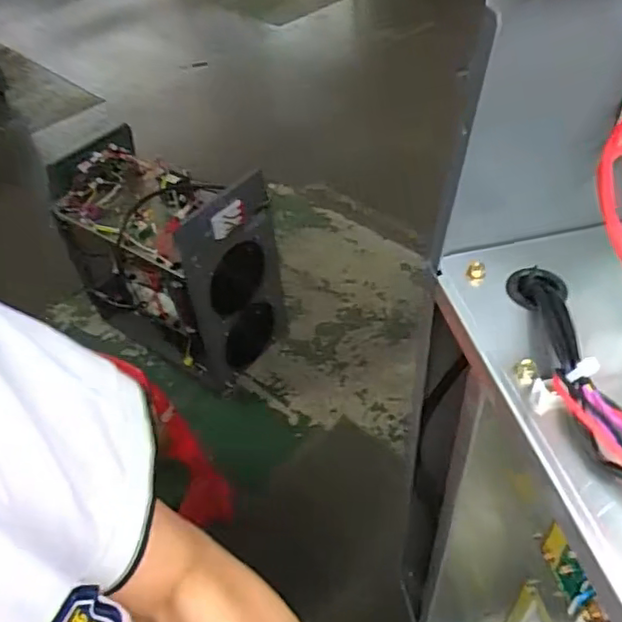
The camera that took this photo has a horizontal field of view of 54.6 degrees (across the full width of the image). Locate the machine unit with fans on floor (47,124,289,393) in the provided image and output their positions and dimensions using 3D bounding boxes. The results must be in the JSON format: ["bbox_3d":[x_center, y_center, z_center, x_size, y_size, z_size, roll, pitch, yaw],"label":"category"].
[{"bbox_3d":[-0.374,-0.118,1.677,0.576,0.564,0.281,25,53,27],"label":"machine unit with fans on floor"}]

